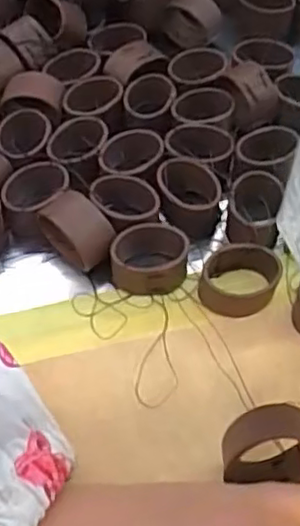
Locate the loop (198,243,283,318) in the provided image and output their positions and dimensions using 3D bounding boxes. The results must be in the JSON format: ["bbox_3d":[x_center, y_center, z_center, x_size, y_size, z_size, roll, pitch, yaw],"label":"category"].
[{"bbox_3d":[0.037,0.007,0.272,0.033,0.021,0.021,-11,55,-9],"label":"loop"}]

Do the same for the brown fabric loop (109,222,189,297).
[{"bbox_3d":[0.000,-0.001,0.275,0.030,0.019,0.024,2,54,0],"label":"brown fabric loop"}]

